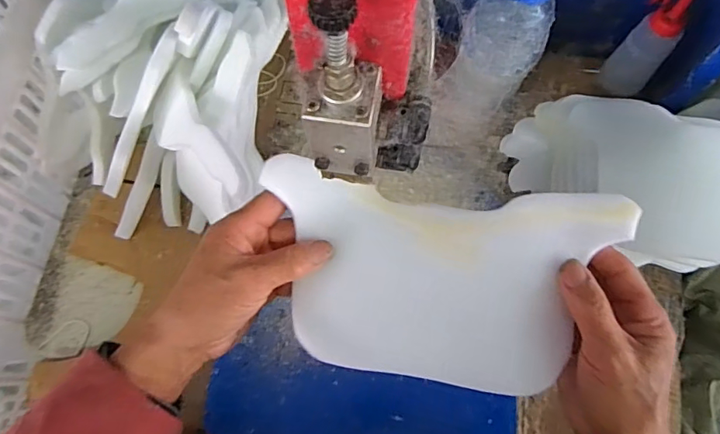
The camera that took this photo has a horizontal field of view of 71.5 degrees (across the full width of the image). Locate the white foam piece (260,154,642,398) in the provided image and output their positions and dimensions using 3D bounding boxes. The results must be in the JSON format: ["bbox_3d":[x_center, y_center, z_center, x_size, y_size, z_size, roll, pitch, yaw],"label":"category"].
[{"bbox_3d":[0.049,0.041,0.335,0.233,0.039,0.129,9,73,3],"label":"white foam piece"}]

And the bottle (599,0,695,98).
[{"bbox_3d":[0.315,-0.193,0.525,0.055,0.170,0.043,40,77,11],"label":"bottle"}]

